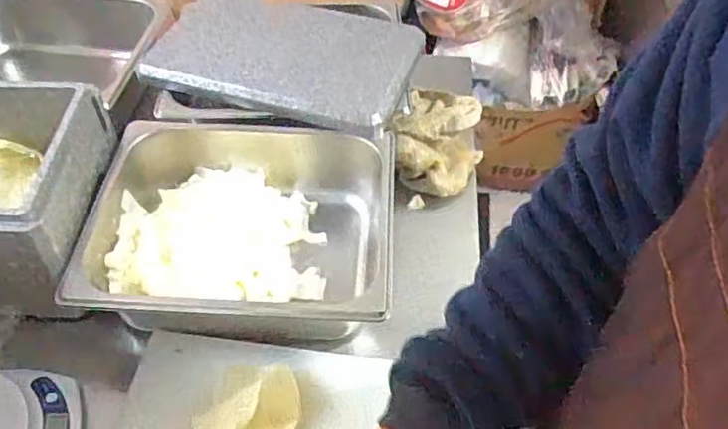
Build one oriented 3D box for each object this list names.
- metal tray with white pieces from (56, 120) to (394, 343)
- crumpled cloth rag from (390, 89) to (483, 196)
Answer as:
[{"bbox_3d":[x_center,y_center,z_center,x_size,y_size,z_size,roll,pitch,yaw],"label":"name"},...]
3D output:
[{"bbox_3d":[-0.139,0.024,0.744,0.333,0.104,0.272,2,49,1],"label":"metal tray with white pieces"},{"bbox_3d":[0.104,-0.118,0.886,0.124,0.058,0.202,4,49,4],"label":"crumpled cloth rag"}]

